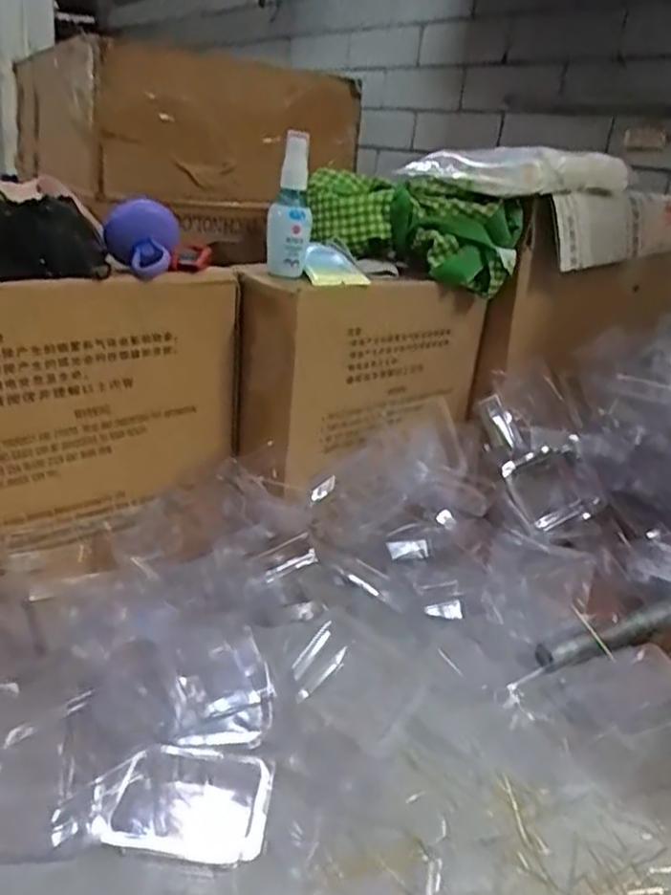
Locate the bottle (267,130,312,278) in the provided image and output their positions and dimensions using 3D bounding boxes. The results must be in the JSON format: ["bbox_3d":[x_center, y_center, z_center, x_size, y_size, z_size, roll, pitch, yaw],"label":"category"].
[{"bbox_3d":[-0.039,-0.210,0.622,0.036,0.118,0.040,6,22,-3],"label":"bottle"}]

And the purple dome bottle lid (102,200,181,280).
[{"bbox_3d":[-0.158,-0.171,0.578,0.055,0.055,0.068,1,23,-15],"label":"purple dome bottle lid"}]

